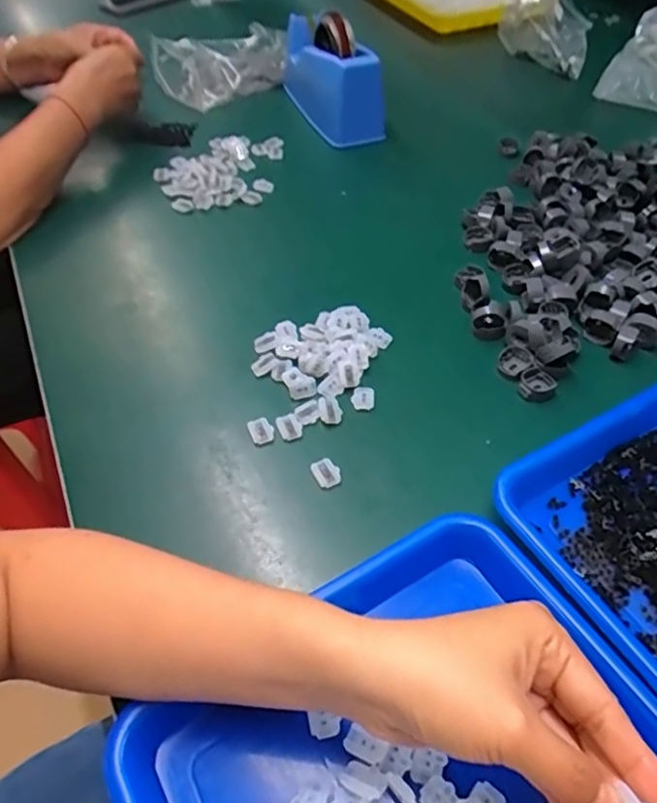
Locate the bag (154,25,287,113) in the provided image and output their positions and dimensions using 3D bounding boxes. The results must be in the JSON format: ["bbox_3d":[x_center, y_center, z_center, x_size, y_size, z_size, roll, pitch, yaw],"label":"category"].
[{"bbox_3d":[-0.143,-0.488,0.869,0.213,0.042,0.140,-29,55,-22],"label":"bag"}]

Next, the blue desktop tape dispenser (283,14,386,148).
[{"bbox_3d":[0.000,-0.413,0.763,0.073,0.086,0.192,-20,52,-15],"label":"blue desktop tape dispenser"}]

